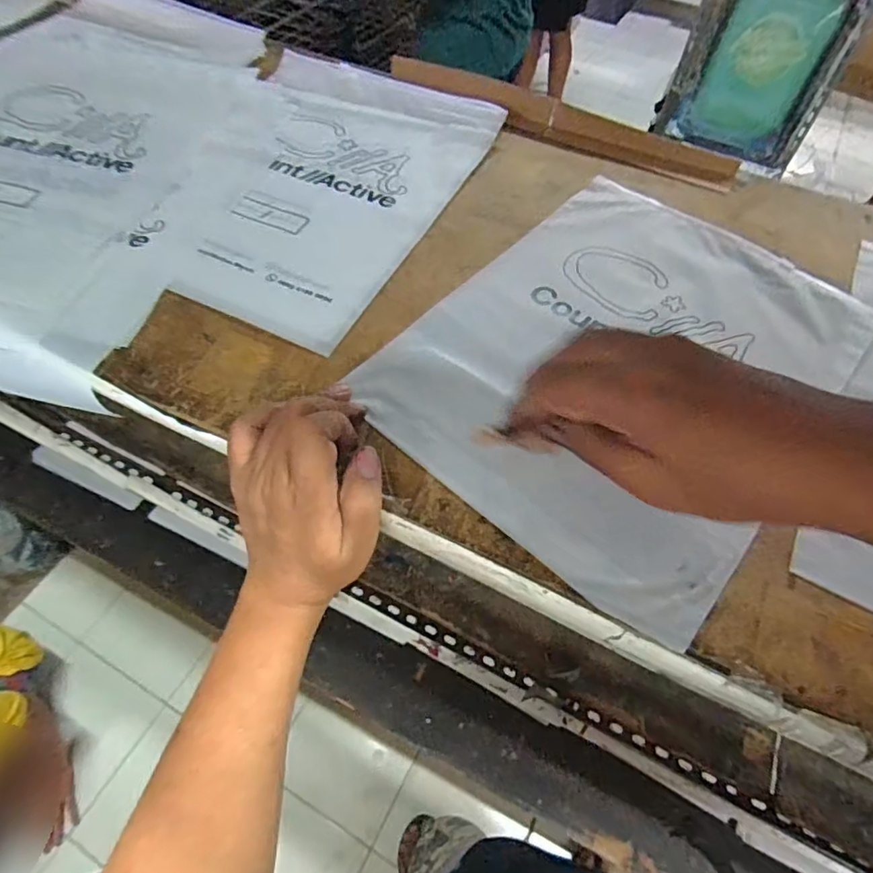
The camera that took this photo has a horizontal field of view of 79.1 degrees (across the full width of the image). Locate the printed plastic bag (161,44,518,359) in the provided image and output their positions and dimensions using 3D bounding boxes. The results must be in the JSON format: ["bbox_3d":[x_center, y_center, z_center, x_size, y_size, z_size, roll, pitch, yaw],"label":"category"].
[{"bbox_3d":[-0.112,-0.248,0.497,0.255,0.008,0.365,21,60,11],"label":"printed plastic bag"}]

